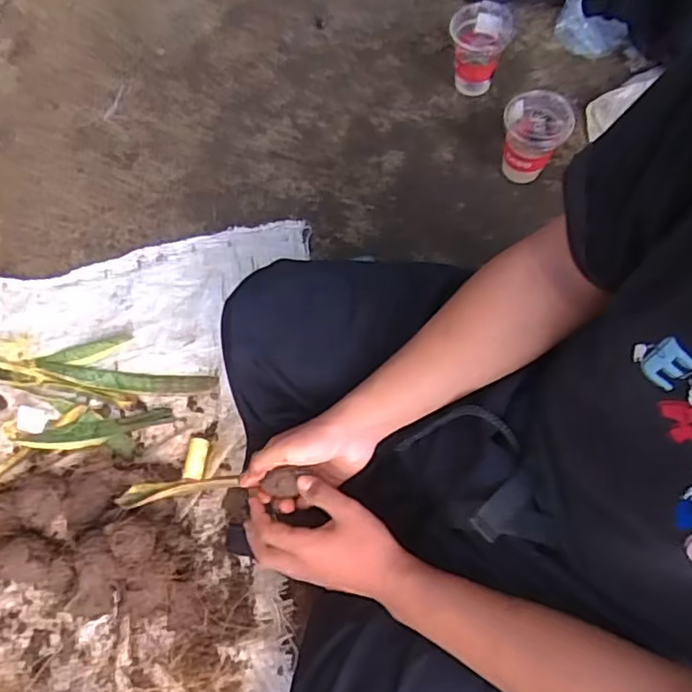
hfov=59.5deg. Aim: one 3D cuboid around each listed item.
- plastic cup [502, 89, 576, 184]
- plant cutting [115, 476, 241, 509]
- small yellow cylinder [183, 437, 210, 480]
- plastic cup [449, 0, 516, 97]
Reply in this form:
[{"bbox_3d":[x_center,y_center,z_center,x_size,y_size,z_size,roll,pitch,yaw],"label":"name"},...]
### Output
[{"bbox_3d":[0.266,-0.292,0.871,0.089,0.122,0.082,-1,68,2],"label":"plastic cup"},{"bbox_3d":[-0.169,0.143,0.606,0.132,0.013,0.022,-12,67,13],"label":"plant cutting"},{"bbox_3d":[-0.192,0.145,0.778,0.026,0.022,0.052,9,69,6],"label":"small yellow cylinder"},{"bbox_3d":[0.203,-0.453,0.935,0.088,0.111,0.086,-1,68,2],"label":"plastic cup"}]

